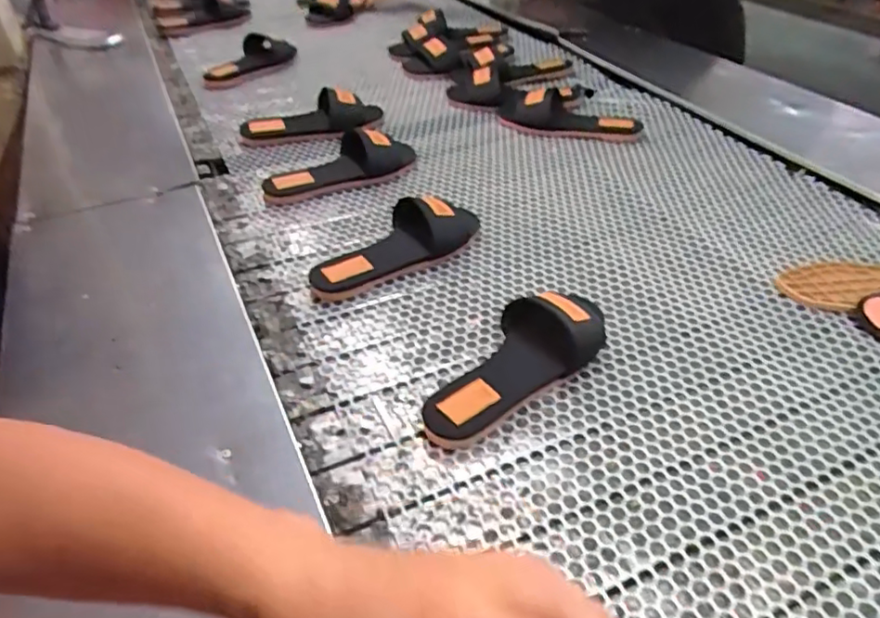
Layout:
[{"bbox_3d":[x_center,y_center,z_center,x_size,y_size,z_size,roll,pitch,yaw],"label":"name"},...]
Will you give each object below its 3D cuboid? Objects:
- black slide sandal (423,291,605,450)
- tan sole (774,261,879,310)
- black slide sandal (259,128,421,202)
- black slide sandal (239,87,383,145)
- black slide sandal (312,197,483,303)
[{"bbox_3d":[0.086,0.039,0.613,0.271,0.056,0.090,-29,47,-28],"label":"black slide sandal"},{"bbox_3d":[0.540,-0.040,0.727,0.259,0.017,0.080,-6,41,-6],"label":"tan sole"},{"bbox_3d":[-0.151,-0.229,0.925,0.260,0.057,0.098,-22,44,-22],"label":"black slide sandal"},{"bbox_3d":[-0.219,-0.342,1.040,0.246,0.082,0.068,-14,42,-14],"label":"black slide sandal"},{"bbox_3d":[-0.053,-0.092,0.758,0.251,0.061,0.093,-26,46,-26],"label":"black slide sandal"}]

